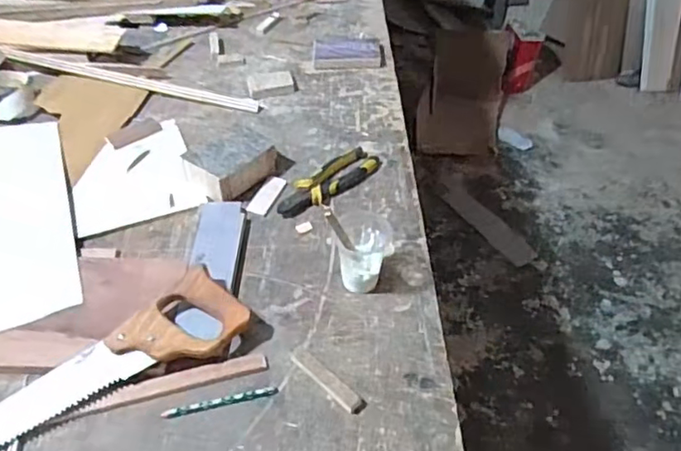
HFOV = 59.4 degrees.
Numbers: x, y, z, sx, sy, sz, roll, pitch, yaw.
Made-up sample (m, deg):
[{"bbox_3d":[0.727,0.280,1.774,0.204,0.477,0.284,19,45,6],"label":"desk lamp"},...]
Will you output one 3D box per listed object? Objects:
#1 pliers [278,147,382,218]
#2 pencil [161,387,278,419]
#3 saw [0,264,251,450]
[{"bbox_3d":[-0.018,-0.070,0.903,0.065,0.024,0.179,34,54,26],"label":"pliers"},{"bbox_3d":[-0.133,0.196,0.662,0.125,0.006,0.013,-8,47,-10],"label":"pencil"},{"bbox_3d":[-0.312,0.171,0.651,0.432,0.053,0.099,-22,51,-22],"label":"saw"}]

